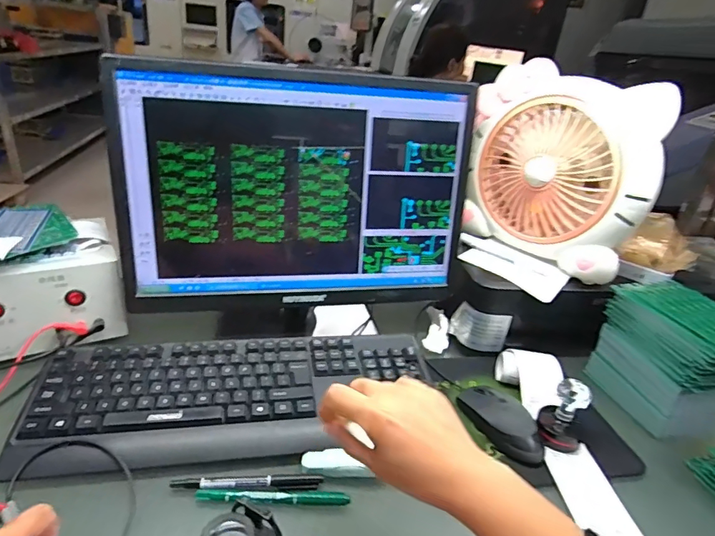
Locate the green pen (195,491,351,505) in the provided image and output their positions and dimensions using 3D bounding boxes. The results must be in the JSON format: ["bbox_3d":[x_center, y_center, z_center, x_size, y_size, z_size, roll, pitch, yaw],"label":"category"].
[{"bbox_3d":[-0.077,0.210,0.420,0.136,0.007,0.012,4,26,-5],"label":"green pen"}]

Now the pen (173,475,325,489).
[{"bbox_3d":[-0.102,0.202,0.432,0.136,0.006,0.015,2,27,-9],"label":"pen"}]

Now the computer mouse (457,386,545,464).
[{"bbox_3d":[0.165,0.171,0.524,0.055,0.032,0.105,-6,29,-24],"label":"computer mouse"}]

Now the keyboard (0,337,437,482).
[{"bbox_3d":[-0.122,0.136,0.511,0.426,0.028,0.144,0,27,-13],"label":"keyboard"}]

